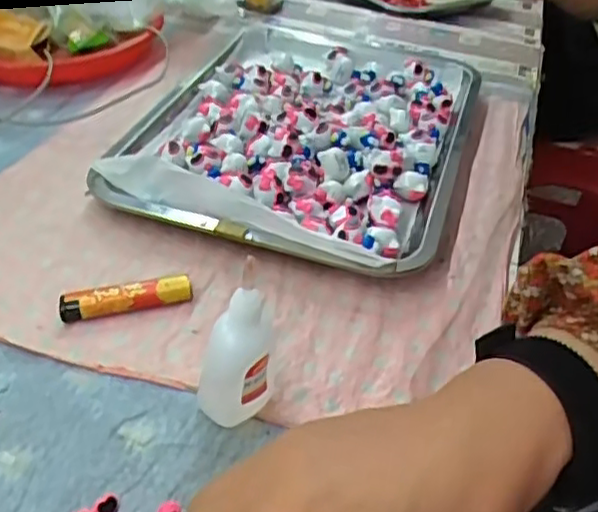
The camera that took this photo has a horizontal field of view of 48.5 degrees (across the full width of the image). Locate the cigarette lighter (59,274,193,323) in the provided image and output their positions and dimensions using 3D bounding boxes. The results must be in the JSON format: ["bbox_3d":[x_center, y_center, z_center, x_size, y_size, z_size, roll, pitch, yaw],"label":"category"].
[{"bbox_3d":[-0.108,0.026,0.418,0.079,0.016,0.019,-6,43,-14],"label":"cigarette lighter"}]

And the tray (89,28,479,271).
[{"bbox_3d":[0.005,-0.115,0.560,0.259,0.045,0.319,16,42,10],"label":"tray"}]

